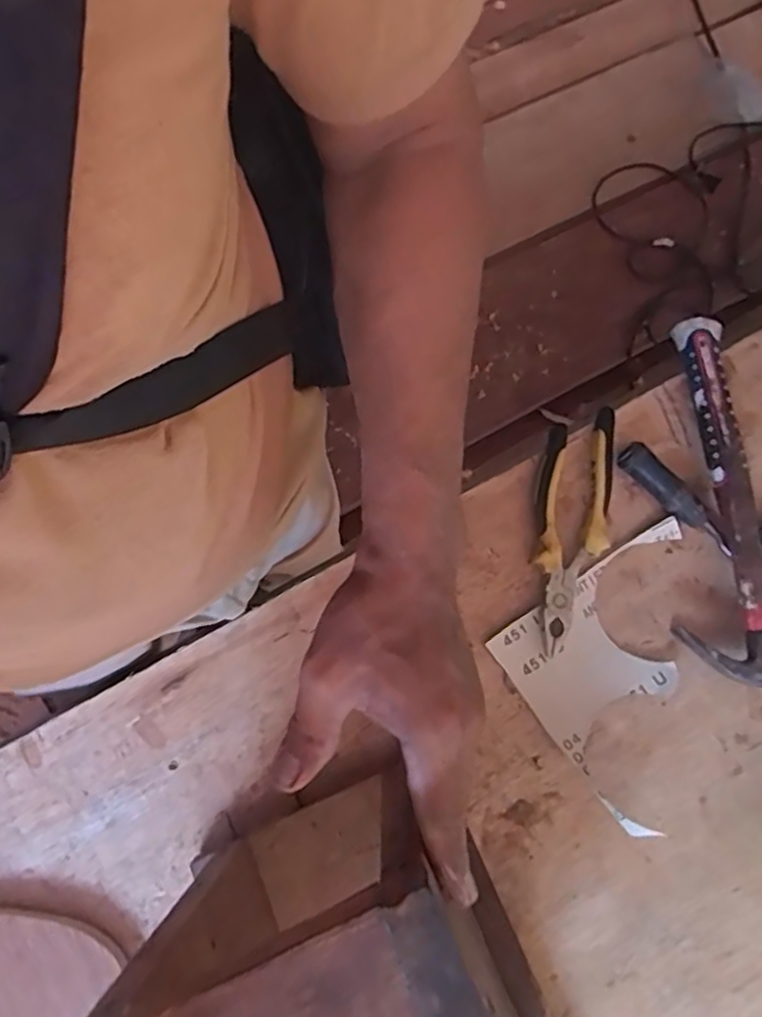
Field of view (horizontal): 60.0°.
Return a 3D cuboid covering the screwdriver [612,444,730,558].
[{"bbox_3d":[0.256,-0.008,0.574,0.023,0.025,0.120,-43,82,-8],"label":"screwdriver"}]

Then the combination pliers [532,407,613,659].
[{"bbox_3d":[0.164,0.015,0.571,0.058,0.025,0.214,8,79,2],"label":"combination pliers"}]

